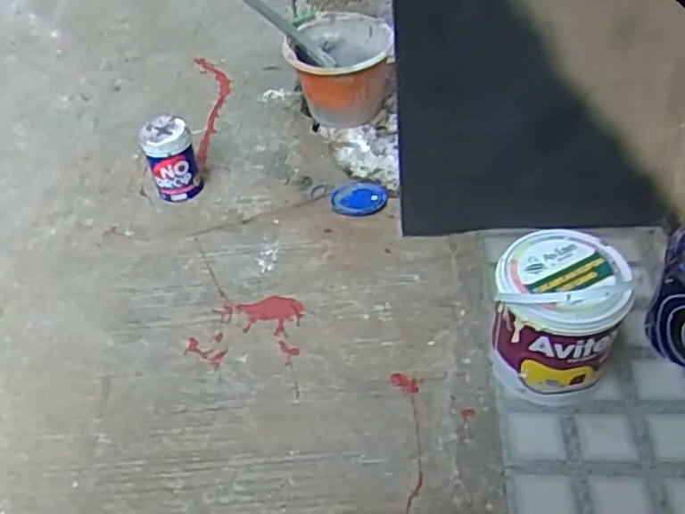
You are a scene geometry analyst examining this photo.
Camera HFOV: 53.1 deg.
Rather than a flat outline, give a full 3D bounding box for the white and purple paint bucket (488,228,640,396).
[{"bbox_3d":[0.319,0.084,1.028,0.167,0.239,0.181,-3,45,3],"label":"white and purple paint bucket"}]

